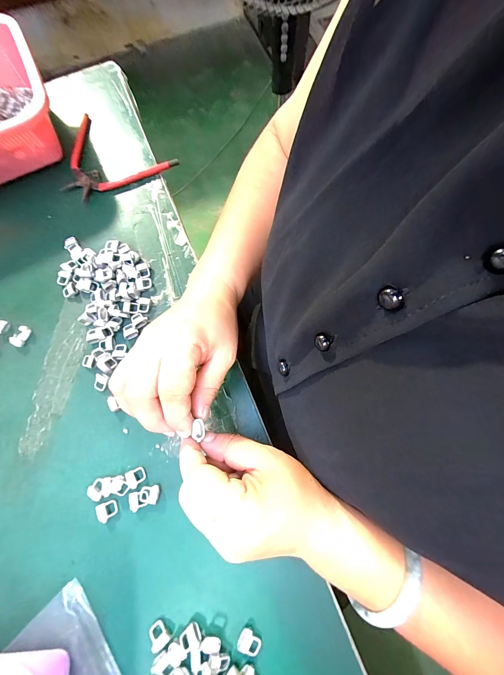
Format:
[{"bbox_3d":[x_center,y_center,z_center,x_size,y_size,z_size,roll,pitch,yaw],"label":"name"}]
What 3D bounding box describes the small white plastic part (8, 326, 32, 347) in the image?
[{"bbox_3d":[-0.258,-0.002,0.314,0.016,0.007,0.023,25,75,9],"label":"small white plastic part"}]

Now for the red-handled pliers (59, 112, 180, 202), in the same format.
[{"bbox_3d":[-0.187,-0.252,0.379,0.144,0.014,0.124,-22,74,-5],"label":"red-handled pliers"}]

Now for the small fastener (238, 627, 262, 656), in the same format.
[{"bbox_3d":[-0.002,0.248,0.229,0.018,0.007,0.015,17,74,6],"label":"small fastener"}]

